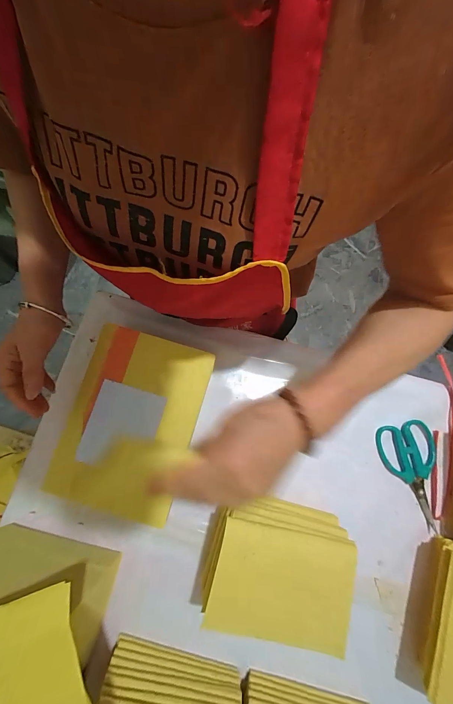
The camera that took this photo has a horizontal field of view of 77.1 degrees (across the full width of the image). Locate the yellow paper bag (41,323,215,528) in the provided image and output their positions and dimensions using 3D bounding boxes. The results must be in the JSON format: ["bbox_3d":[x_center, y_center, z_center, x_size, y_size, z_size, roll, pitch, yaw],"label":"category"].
[{"bbox_3d":[-0.123,0.087,0.370,0.159,0.011,0.221,16,79,2],"label":"yellow paper bag"}]

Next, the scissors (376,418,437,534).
[{"bbox_3d":[0.280,0.181,0.422,0.086,0.009,0.147,-10,79,-3],"label":"scissors"}]

